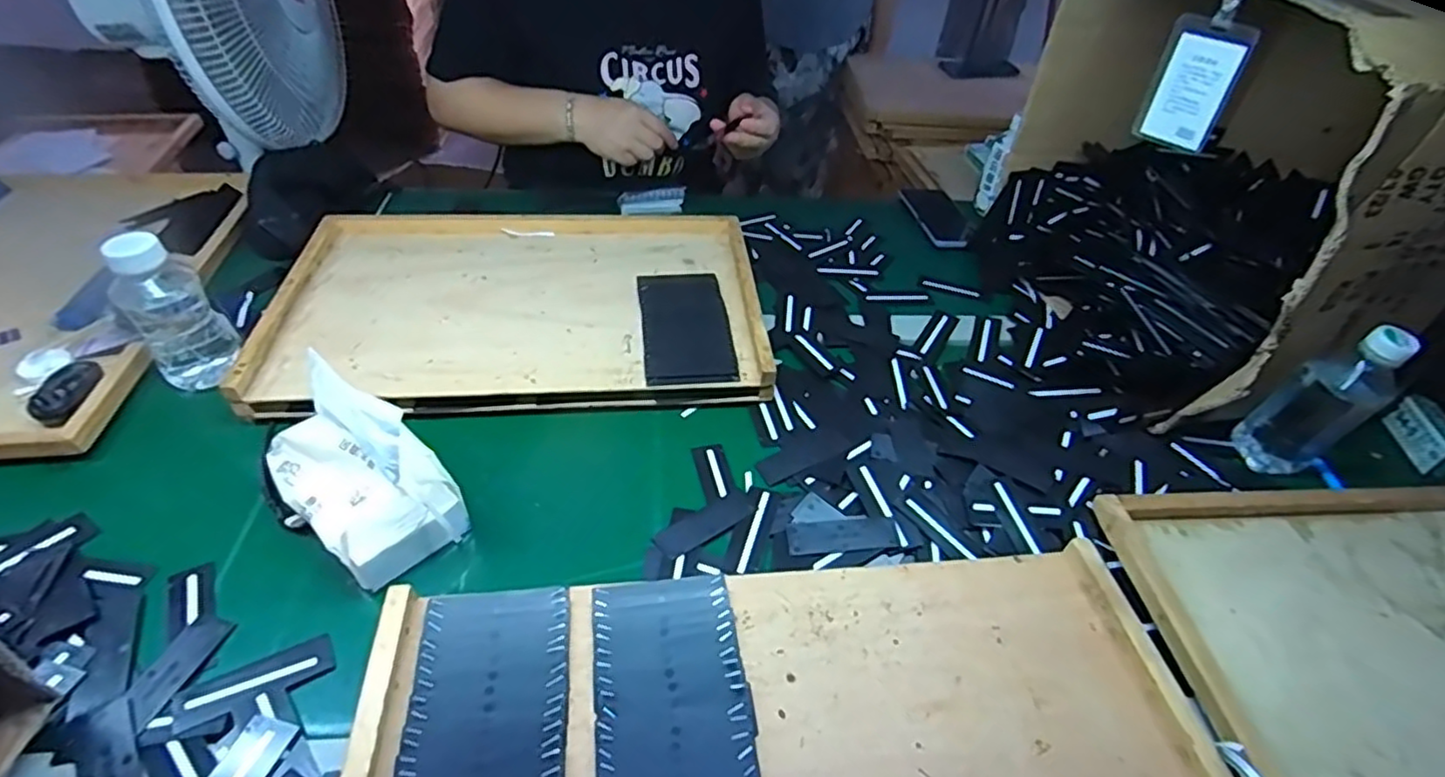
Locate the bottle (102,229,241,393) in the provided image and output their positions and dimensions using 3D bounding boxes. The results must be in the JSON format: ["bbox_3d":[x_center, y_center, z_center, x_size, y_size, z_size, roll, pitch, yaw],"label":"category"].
[{"bbox_3d":[-0.514,-0.074,0.625,0.068,0.153,0.059,-31,51,-31],"label":"bottle"}]

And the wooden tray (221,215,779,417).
[{"bbox_3d":[-0.217,-0.100,0.760,0.502,0.055,0.344,-3,45,-8],"label":"wooden tray"}]

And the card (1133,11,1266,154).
[{"bbox_3d":[0.407,-0.261,0.583,0.008,0.101,0.062,-35,54,-30],"label":"card"}]

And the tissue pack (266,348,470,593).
[{"bbox_3d":[-0.288,0.061,0.523,0.138,0.134,0.093,30,49,28],"label":"tissue pack"}]

